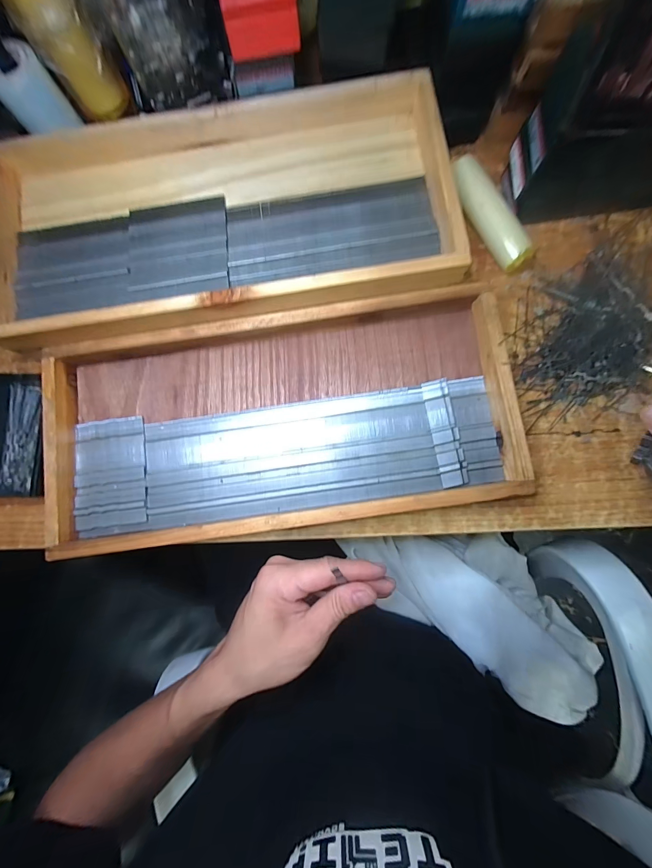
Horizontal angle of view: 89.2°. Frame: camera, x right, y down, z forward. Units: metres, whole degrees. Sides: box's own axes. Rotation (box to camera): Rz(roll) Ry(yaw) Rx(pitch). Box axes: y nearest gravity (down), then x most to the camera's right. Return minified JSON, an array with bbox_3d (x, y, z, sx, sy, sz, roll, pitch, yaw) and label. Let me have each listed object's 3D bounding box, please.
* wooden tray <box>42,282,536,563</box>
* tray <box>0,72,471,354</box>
[{"bbox_3d":[-0.043,-0.007,0.315,0.423,0.055,0.199,-8,82,1],"label":"wooden tray"},{"bbox_3d":[-0.102,-0.206,0.314,0.430,0.054,0.221,-11,82,1],"label":"tray"}]

